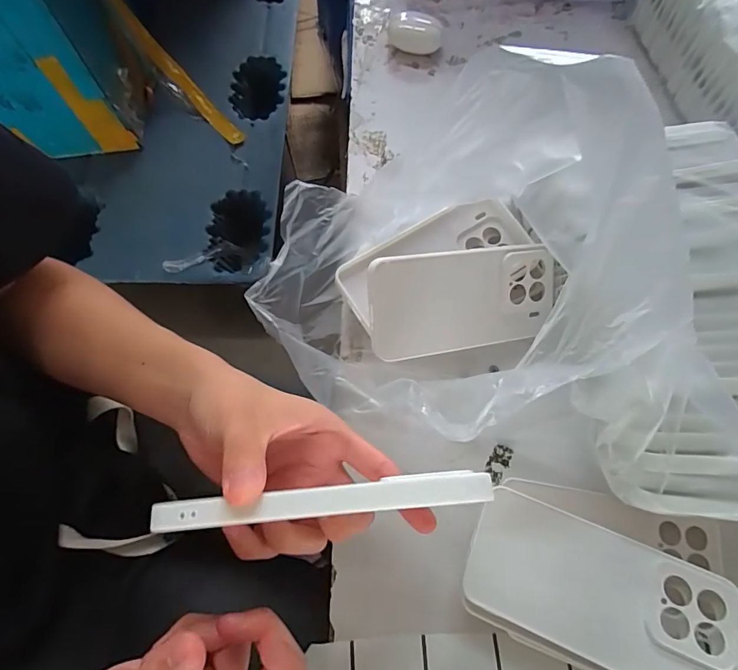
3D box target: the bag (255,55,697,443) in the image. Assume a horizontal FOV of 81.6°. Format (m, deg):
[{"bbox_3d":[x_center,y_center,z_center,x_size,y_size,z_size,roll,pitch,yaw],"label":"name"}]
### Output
[{"bbox_3d":[0.042,-0.045,0.271,0.237,0.159,0.189,-9,70,-4],"label":"bag"}]

